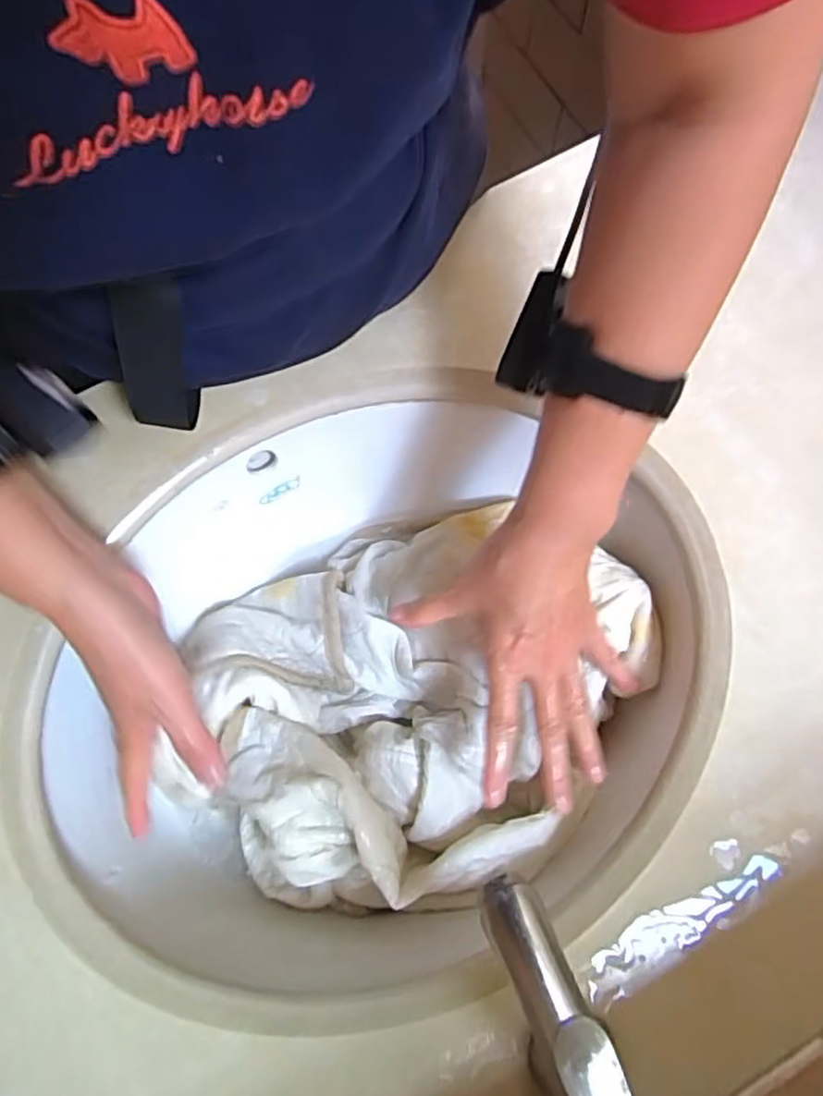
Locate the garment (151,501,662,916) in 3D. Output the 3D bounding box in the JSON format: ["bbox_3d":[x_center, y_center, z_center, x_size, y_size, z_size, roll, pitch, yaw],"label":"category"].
[{"bbox_3d":[0.001,0.107,0.497,0.329,0.073,0.258,-29,77,-7],"label":"garment"}]

